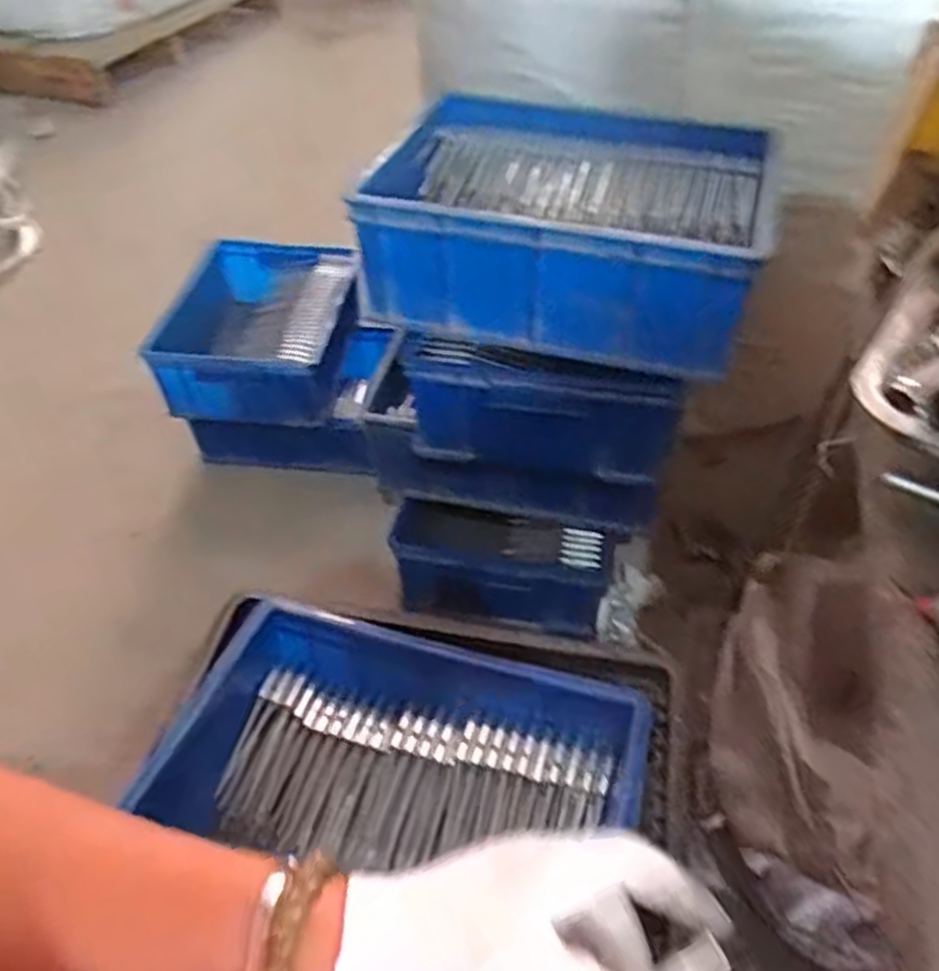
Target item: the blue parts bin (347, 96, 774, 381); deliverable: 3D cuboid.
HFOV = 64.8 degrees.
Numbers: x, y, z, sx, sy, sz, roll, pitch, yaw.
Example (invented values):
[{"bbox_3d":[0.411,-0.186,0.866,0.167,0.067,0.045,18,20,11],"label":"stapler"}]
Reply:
[{"bbox_3d":[0.107,-0.288,0.817,0.394,0.140,0.294,13,49,12],"label":"blue parts bin"}]

